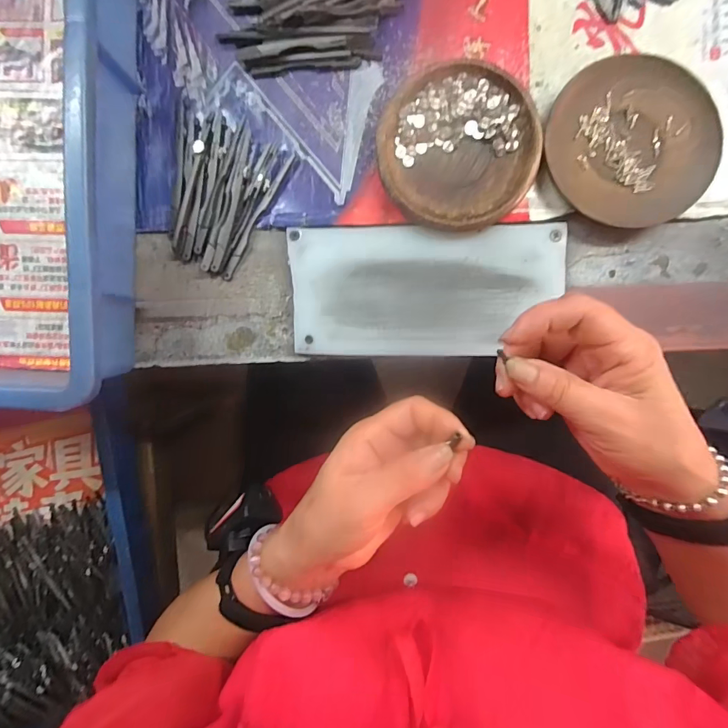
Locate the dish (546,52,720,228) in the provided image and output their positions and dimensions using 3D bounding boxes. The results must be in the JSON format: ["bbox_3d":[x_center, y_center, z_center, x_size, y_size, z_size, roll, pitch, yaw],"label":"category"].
[{"bbox_3d":[0.186,-0.156,0.302,0.110,0.017,0.114,0,94,2],"label":"dish"}]

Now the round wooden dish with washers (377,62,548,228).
[{"bbox_3d":[0.067,-0.151,0.304,0.108,0.019,0.110,0,94,2],"label":"round wooden dish with washers"}]

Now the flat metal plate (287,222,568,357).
[{"bbox_3d":[0.045,-0.053,0.313,0.193,0.008,0.093,0,91,4],"label":"flat metal plate"}]

